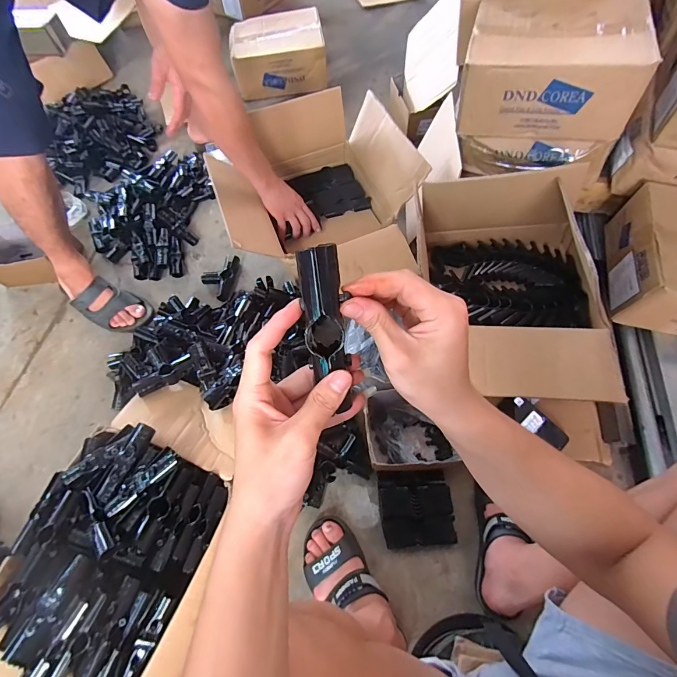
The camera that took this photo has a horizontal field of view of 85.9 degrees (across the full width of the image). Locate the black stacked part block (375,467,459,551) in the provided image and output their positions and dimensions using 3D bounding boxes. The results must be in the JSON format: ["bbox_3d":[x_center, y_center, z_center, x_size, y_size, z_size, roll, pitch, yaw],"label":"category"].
[{"bbox_3d":[0.146,0.321,0.693,0.131,0.053,0.132,-6,64,0],"label":"black stacked part block"}]

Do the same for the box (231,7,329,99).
[{"bbox_3d":[-0.223,-1.063,1.349,0.333,0.139,0.304,-8,64,-1],"label":"box"}]

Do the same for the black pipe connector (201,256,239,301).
[{"bbox_3d":[-0.321,-0.161,0.974,0.082,0.034,0.137,8,65,7],"label":"black pipe connector"}]

